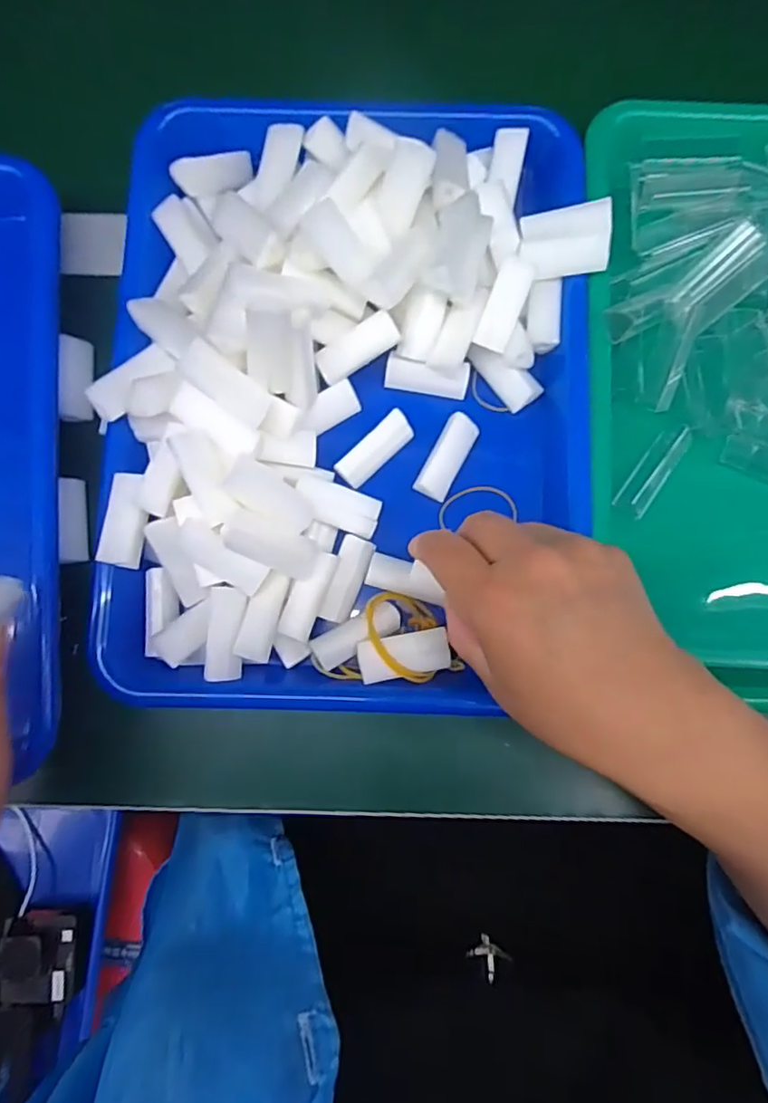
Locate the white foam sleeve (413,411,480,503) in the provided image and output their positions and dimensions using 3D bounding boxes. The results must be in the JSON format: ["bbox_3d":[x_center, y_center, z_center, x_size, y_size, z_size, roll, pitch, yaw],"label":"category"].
[{"bbox_3d":[0.035,-0.052,0.325,0.018,0.013,0.048,28,83,4],"label":"white foam sleeve"}]

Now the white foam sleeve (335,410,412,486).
[{"bbox_3d":[-0.005,-0.056,0.324,0.047,0.014,0.015,-44,84,-5],"label":"white foam sleeve"}]

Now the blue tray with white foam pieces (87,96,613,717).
[{"bbox_3d":[-0.017,-0.084,0.303,0.248,0.057,0.326,3,82,0],"label":"blue tray with white foam pieces"}]

